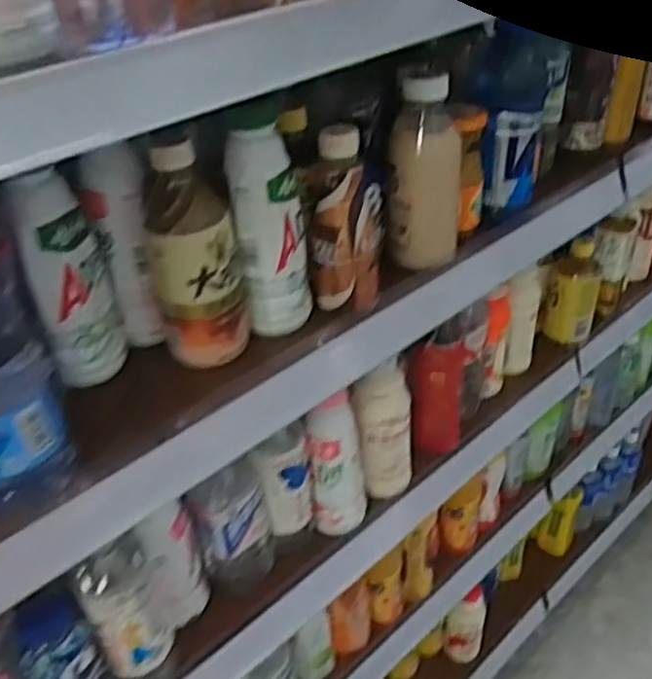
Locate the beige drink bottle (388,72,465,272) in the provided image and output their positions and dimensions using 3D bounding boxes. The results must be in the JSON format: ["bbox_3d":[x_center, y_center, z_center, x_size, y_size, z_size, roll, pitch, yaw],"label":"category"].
[{"bbox_3d":[0.096,-0.160,0.649,0.066,0.171,0.078,4,38,10],"label":"beige drink bottle"}]

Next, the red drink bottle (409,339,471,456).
[{"bbox_3d":[0.137,0.078,0.839,0.065,0.149,0.061,1,38,6],"label":"red drink bottle"}]

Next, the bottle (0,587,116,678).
[{"bbox_3d":[-0.233,0.268,0.591,0.060,0.120,0.068,-33,46,-32],"label":"bottle"}]

